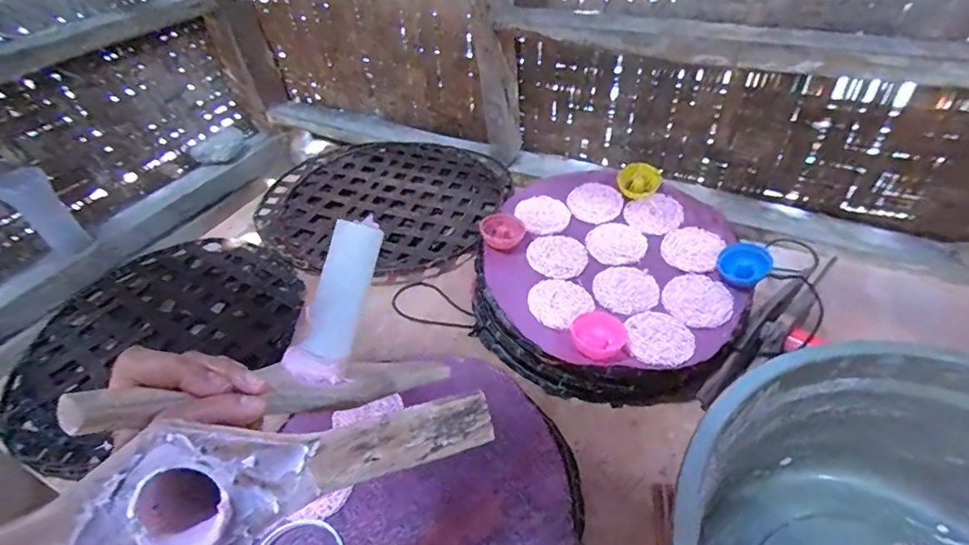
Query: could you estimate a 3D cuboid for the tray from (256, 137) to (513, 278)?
[{"bbox_3d":[-0.183,-0.141,0.898,0.436,0.032,0.411,14,47,19],"label":"tray"}]

